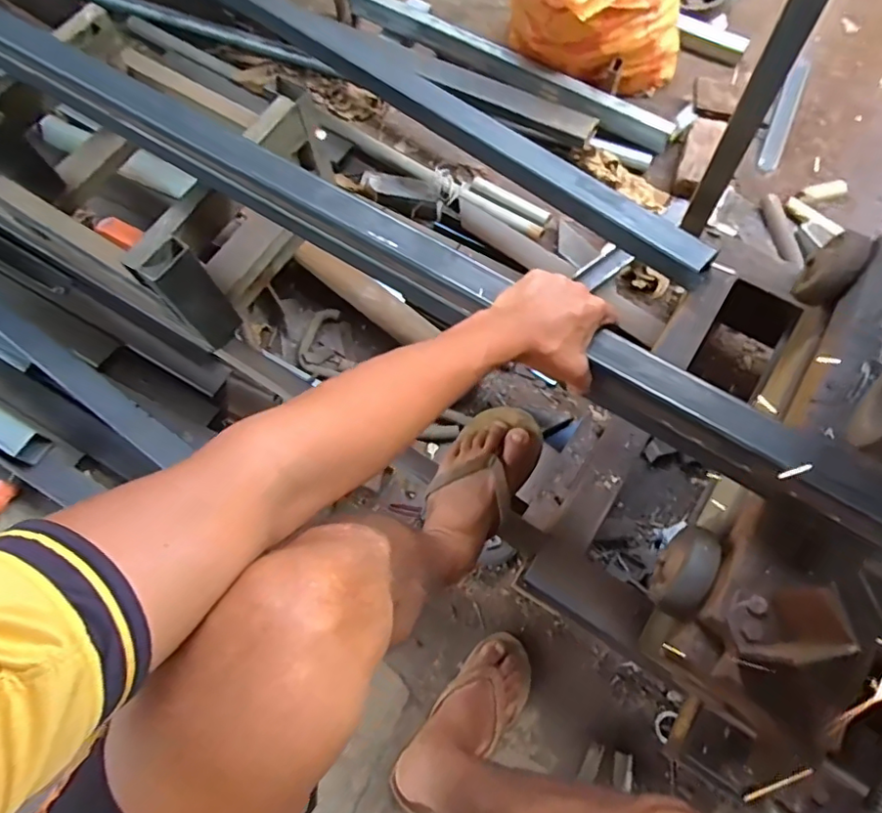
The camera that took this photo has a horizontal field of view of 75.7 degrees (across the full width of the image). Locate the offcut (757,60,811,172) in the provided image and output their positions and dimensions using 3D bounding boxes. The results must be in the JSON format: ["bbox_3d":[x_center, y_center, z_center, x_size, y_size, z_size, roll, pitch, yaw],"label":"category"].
[{"bbox_3d":[0.726,-0.620,1.199,0.043,0.024,0.285,22,72,10],"label":"offcut"}]

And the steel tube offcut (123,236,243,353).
[{"bbox_3d":[-0.336,-0.148,0.781,0.038,0.220,0.070,37,75,14],"label":"steel tube offcut"}]

